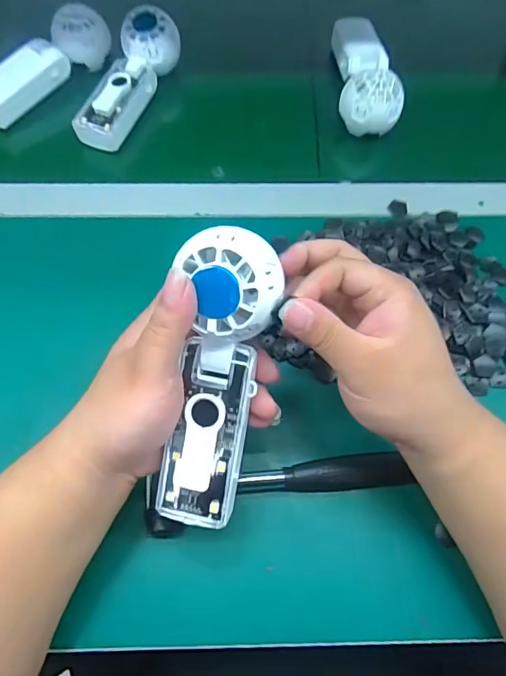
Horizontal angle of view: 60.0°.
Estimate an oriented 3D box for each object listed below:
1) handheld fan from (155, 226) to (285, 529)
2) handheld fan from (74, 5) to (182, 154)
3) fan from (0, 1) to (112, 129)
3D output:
[{"bbox_3d":[-0.021,0.026,0.255,0.050,0.025,0.171,11,104,4],"label":"handheld fan"},{"bbox_3d":[-0.134,-0.278,0.468,0.051,0.054,0.162,19,66,8],"label":"handheld fan"},{"bbox_3d":[-0.233,-0.300,0.479,0.041,0.048,0.169,39,70,16],"label":"fan"}]

